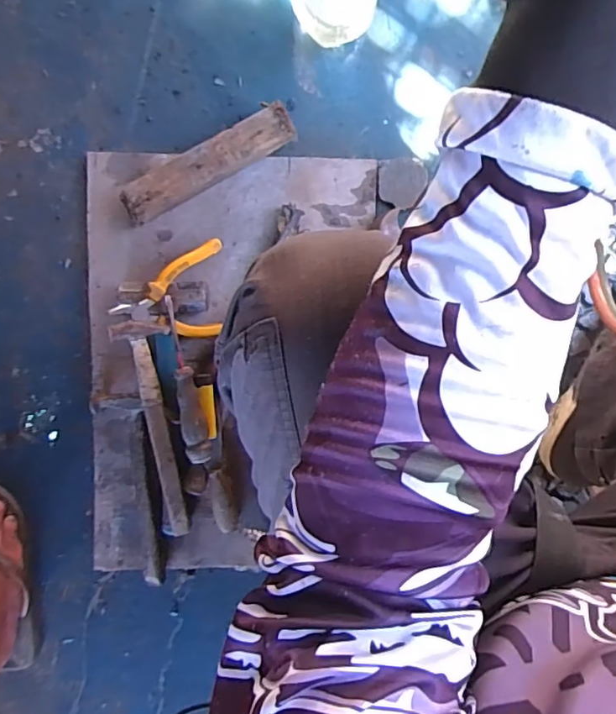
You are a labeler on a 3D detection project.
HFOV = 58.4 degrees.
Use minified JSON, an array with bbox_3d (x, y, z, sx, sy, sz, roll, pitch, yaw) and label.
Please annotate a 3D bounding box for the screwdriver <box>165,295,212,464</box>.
[{"bbox_3d":[-0.137,0.030,0.638,0.029,0.022,0.195,-7,98,-2],"label":"screwdriver"}]

